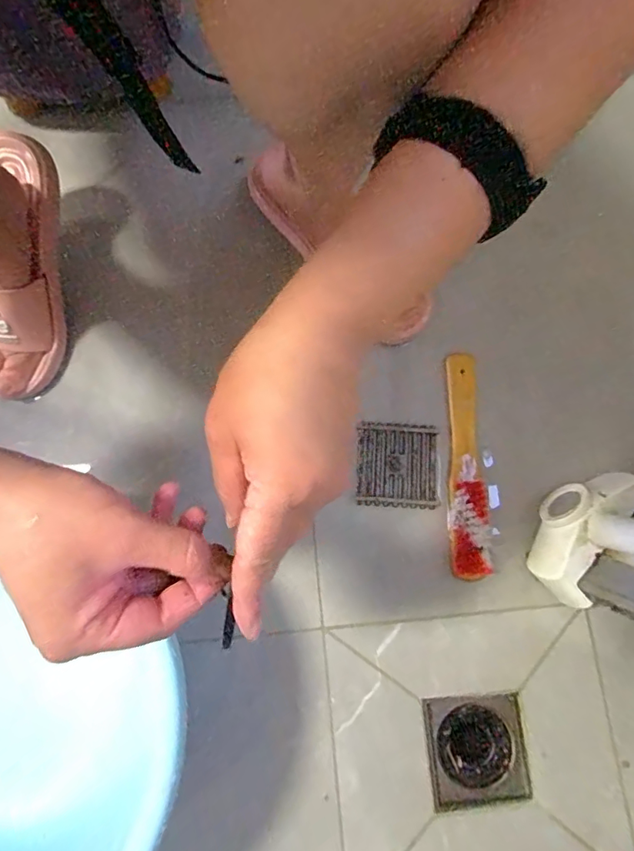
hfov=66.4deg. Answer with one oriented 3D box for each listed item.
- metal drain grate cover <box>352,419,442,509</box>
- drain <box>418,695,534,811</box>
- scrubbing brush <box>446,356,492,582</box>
[{"bbox_3d":[0.084,0.042,0.522,0.086,0.004,0.090,4,78,1],"label":"metal drain grate cover"},{"bbox_3d":[0.155,0.316,0.475,0.097,0.012,0.096,-4,78,-1],"label":"drain"},{"bbox_3d":[0.157,0.038,0.507,0.037,0.030,0.233,3,78,1],"label":"scrubbing brush"}]

